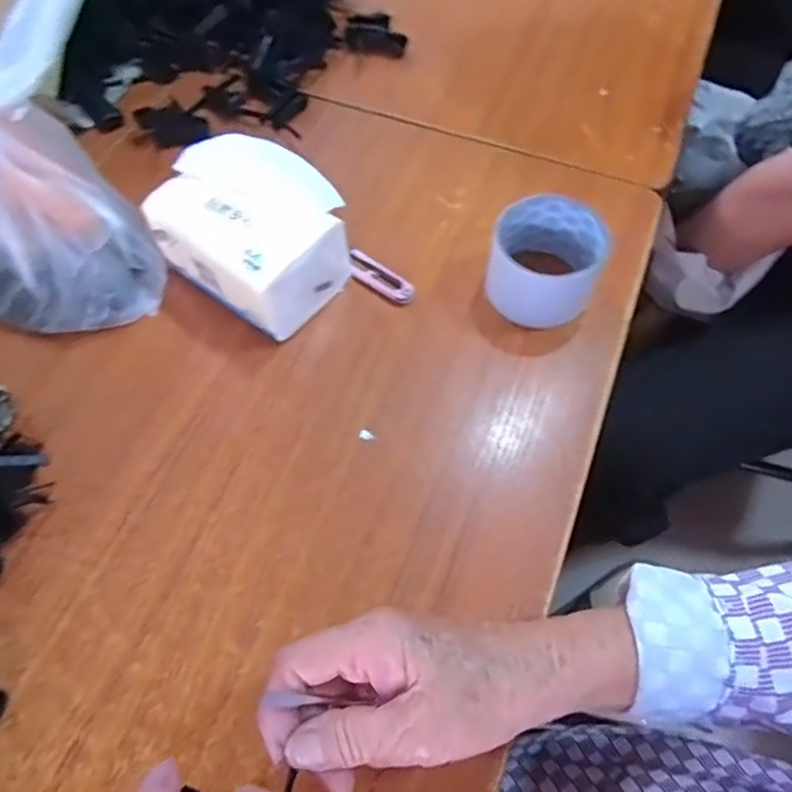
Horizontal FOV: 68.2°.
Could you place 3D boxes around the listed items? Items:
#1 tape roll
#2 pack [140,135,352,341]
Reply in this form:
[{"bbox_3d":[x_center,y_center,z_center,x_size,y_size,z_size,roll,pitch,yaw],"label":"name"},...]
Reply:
[{"bbox_3d":[0.118,-0.105,0.463,0.086,0.059,0.089,0,62,0],"label":"tape roll"},{"bbox_3d":[-0.108,-0.128,0.459,0.133,0.085,0.112,37,68,17],"label":"pack"}]

